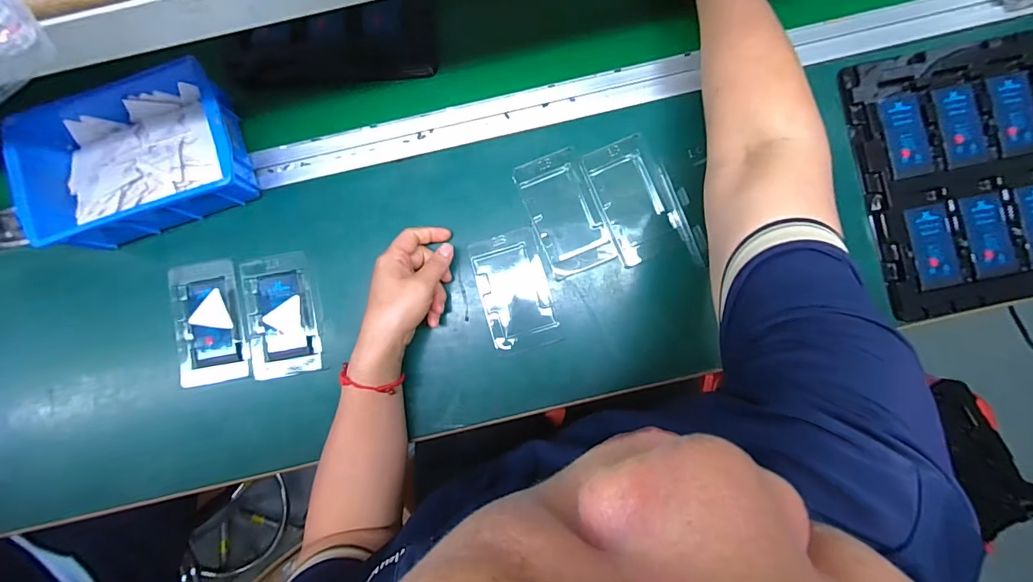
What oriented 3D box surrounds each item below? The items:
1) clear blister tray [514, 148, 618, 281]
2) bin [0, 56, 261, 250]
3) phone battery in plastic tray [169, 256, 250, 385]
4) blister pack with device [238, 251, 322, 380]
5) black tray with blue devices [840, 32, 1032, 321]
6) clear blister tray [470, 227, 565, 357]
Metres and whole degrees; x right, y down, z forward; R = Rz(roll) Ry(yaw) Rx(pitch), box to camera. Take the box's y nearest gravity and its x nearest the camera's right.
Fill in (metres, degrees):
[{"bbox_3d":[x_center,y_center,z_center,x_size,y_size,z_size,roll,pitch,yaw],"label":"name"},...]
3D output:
[{"bbox_3d":[0.051,-0.082,0.464,0.069,0.013,0.124,-23,86,0],"label":"clear blister tray"},{"bbox_3d":[-0.379,-0.133,0.442,0.204,0.066,0.147,-16,86,1],"label":"bin"},{"bbox_3d":[-0.327,0.034,0.459,0.076,0.009,0.126,-10,86,1],"label":"phone battery in plastic tray"},{"bbox_3d":[-0.250,0.025,0.459,0.072,0.009,0.127,-7,86,1],"label":"blister pack with device"},{"bbox_3d":[0.479,-0.122,0.469,0.212,0.035,0.274,-11,86,1],"label":"black tray with blue devices"},{"bbox_3d":[-0.001,0.001,0.460,0.072,0.012,0.123,-15,86,1],"label":"clear blister tray"}]

